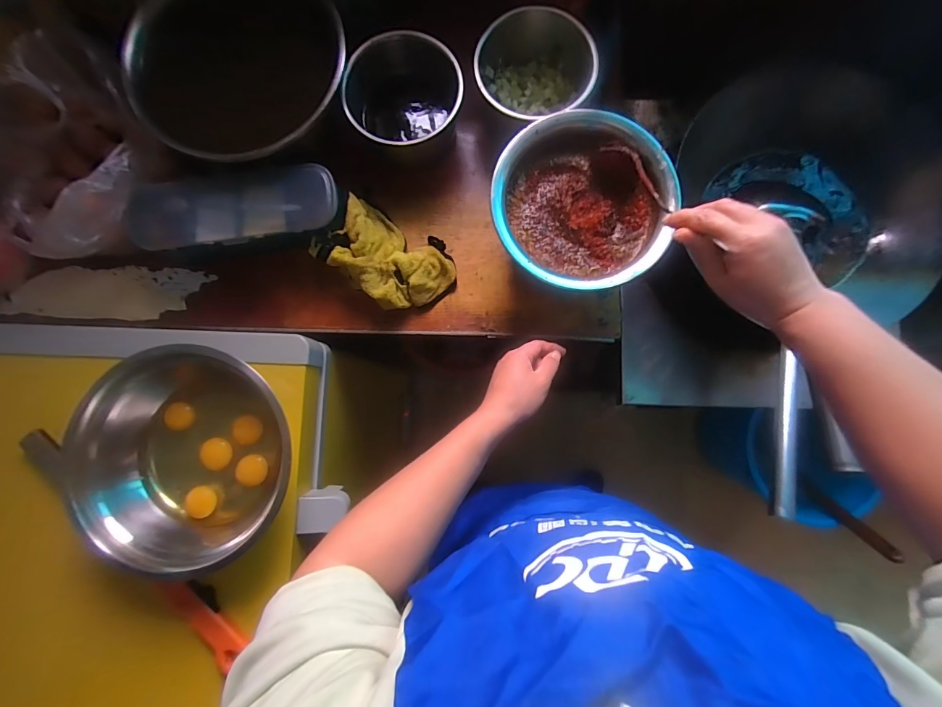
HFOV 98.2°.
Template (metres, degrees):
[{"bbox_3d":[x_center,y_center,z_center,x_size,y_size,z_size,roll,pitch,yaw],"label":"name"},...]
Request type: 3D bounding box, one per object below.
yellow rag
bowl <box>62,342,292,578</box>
[{"bbox_3d":[-0.114,-0.126,0.554,0.162,0.069,0.105,36,86,4],"label":"yellow rag"},{"bbox_3d":[-0.323,0.117,0.479,0.229,0.084,0.234,0,85,1],"label":"bowl"}]

